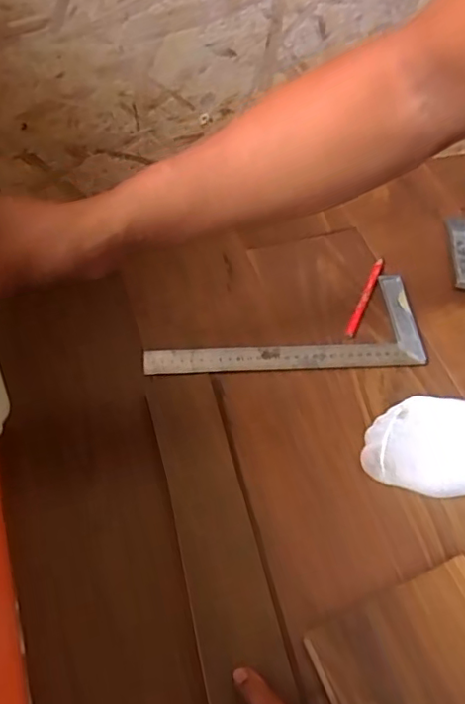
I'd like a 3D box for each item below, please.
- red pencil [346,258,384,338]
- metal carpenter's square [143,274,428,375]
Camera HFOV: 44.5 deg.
[{"bbox_3d":[0.153,-0.065,0.652,0.010,0.004,0.122,23,58,10],"label":"red pencil"},{"bbox_3d":[0.057,-0.032,0.625,0.299,0.008,0.114,-2,57,-6],"label":"metal carpenter's square"}]

